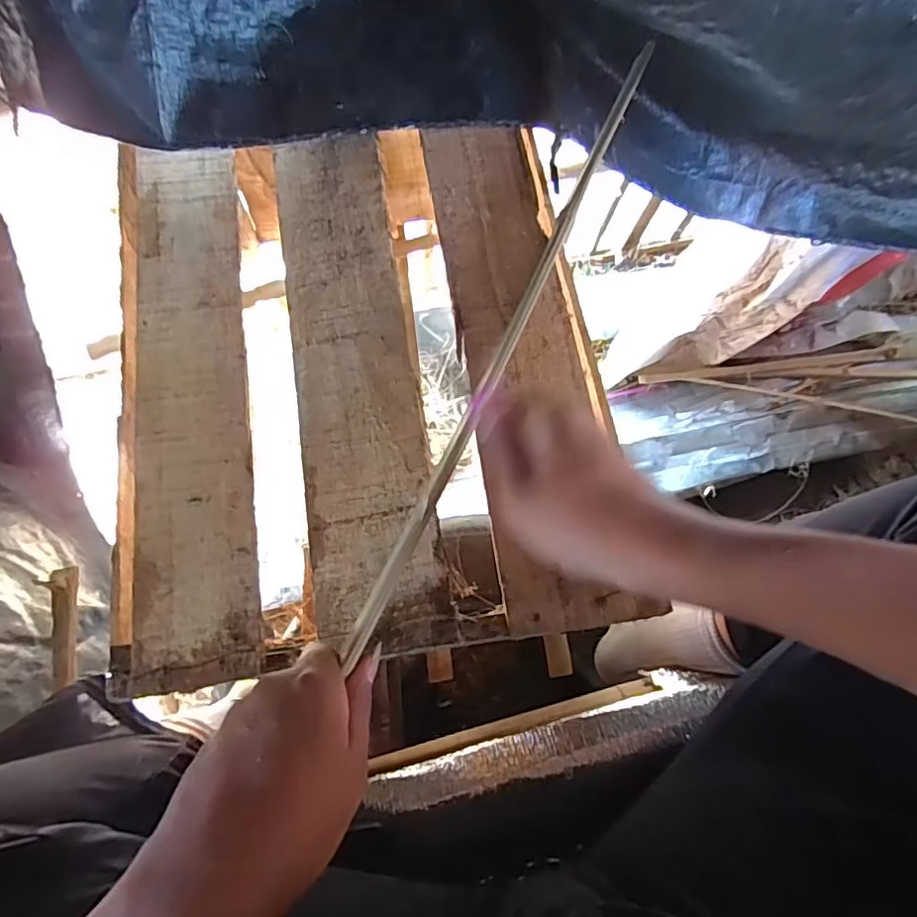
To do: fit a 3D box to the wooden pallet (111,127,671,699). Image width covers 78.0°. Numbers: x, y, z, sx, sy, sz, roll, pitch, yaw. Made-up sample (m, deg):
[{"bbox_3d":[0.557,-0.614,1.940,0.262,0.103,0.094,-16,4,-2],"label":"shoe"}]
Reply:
[{"bbox_3d":[-0.072,-0.069,0.403,0.348,0.046,0.396,-8,78,-2],"label":"wooden pallet"}]

